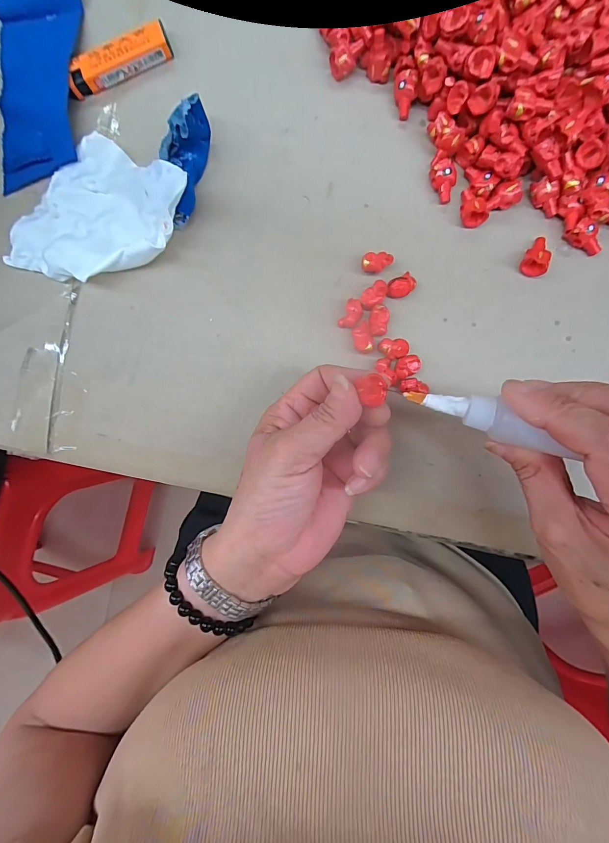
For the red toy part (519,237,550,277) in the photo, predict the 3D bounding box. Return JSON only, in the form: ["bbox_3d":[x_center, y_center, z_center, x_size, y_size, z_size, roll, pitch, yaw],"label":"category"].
[{"bbox_3d":[0.159,-0.115,0.250,0.015,0.013,0.027,5,89,3],"label":"red toy part"}]

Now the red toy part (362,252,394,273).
[{"bbox_3d":[0.051,-0.111,0.258,0.021,0.013,0.014,-3,89,3],"label":"red toy part"}]

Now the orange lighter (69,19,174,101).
[{"bbox_3d":[-0.139,-0.267,0.271,0.082,0.017,0.016,-20,88,3],"label":"orange lighter"}]

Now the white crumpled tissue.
[{"bbox_3d":[-0.150,-0.144,0.259,0.108,0.027,0.109,32,91,3],"label":"white crumpled tissue"}]

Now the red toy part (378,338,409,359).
[{"bbox_3d":[0.062,-0.051,0.253,0.022,0.008,0.014,3,89,3],"label":"red toy part"}]

